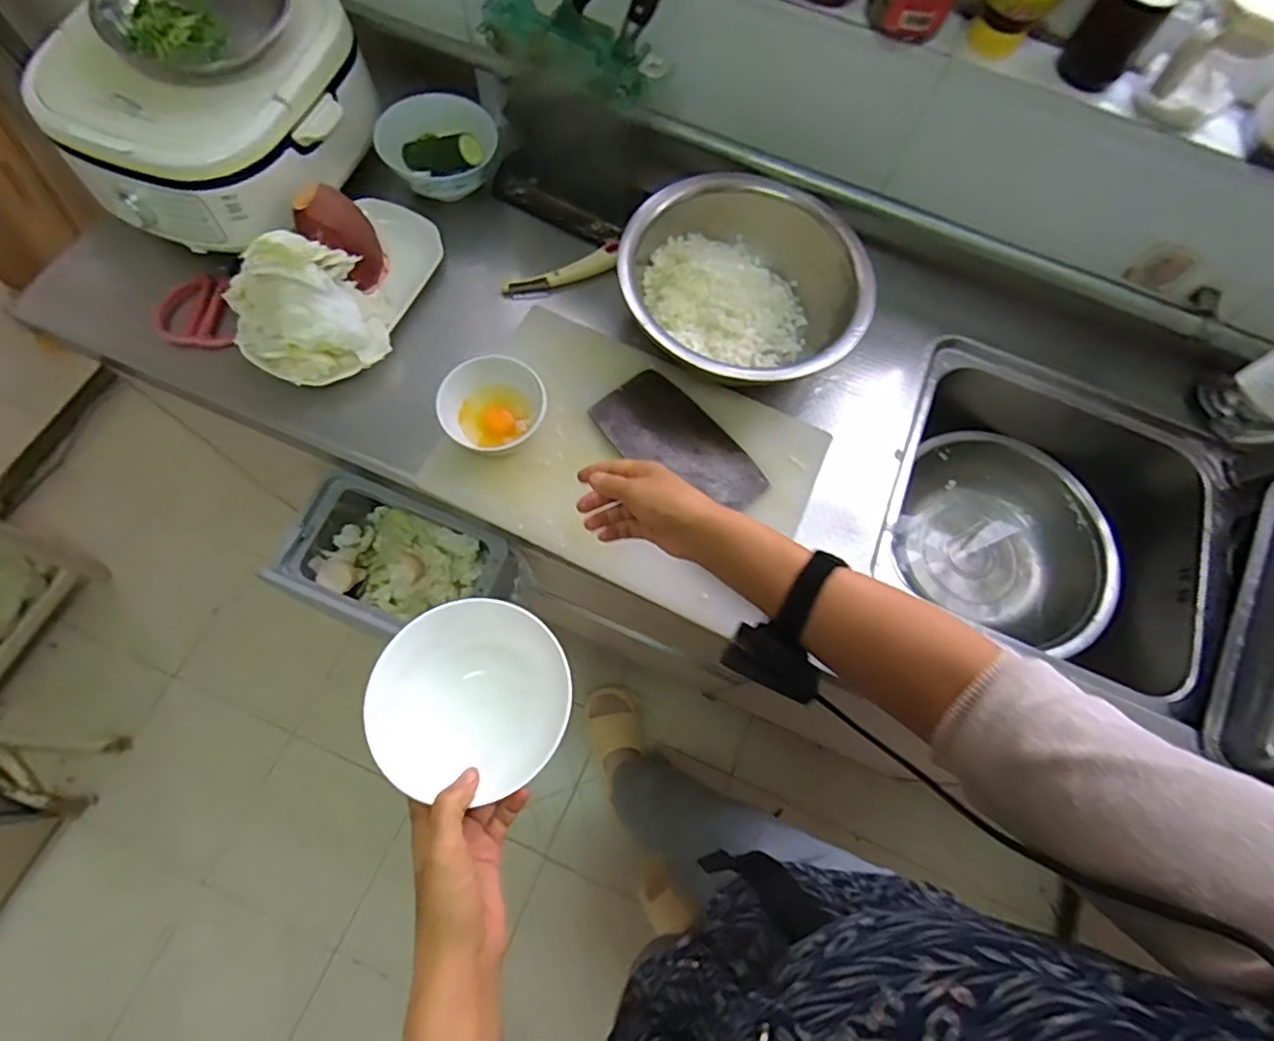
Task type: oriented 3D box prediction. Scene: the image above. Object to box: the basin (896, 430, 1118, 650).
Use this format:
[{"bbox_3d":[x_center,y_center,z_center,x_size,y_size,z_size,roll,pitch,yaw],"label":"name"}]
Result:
[{"bbox_3d":[0.529,0.022,0.887,0.275,0.093,0.272,1,69,-3],"label":"basin"}]

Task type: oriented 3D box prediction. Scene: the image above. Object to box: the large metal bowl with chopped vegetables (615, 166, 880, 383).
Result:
[{"bbox_3d":[0.129,-0.290,0.751,0.295,0.101,0.274,1,69,-3],"label":"large metal bowl with chopped vegetables"}]

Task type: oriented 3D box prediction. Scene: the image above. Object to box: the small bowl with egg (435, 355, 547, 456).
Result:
[{"bbox_3d":[-0.164,-0.130,0.686,0.115,0.053,0.095,-30,74,-13],"label":"small bowl with egg"}]

